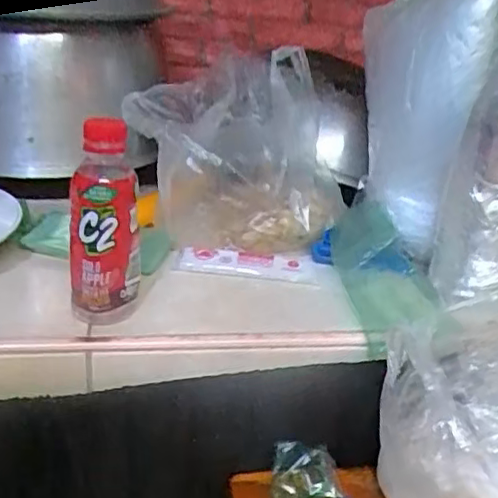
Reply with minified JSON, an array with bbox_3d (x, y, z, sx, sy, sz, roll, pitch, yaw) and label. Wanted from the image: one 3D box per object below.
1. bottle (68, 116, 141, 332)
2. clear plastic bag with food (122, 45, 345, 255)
[{"bbox_3d":[-0.110,-0.020,0.467,0.051,0.148,0.056,-1,23,-13],"label":"bottle"},{"bbox_3d":[-0.015,-0.105,0.641,0.206,0.178,0.148,2,22,-6],"label":"clear plastic bag with food"}]

